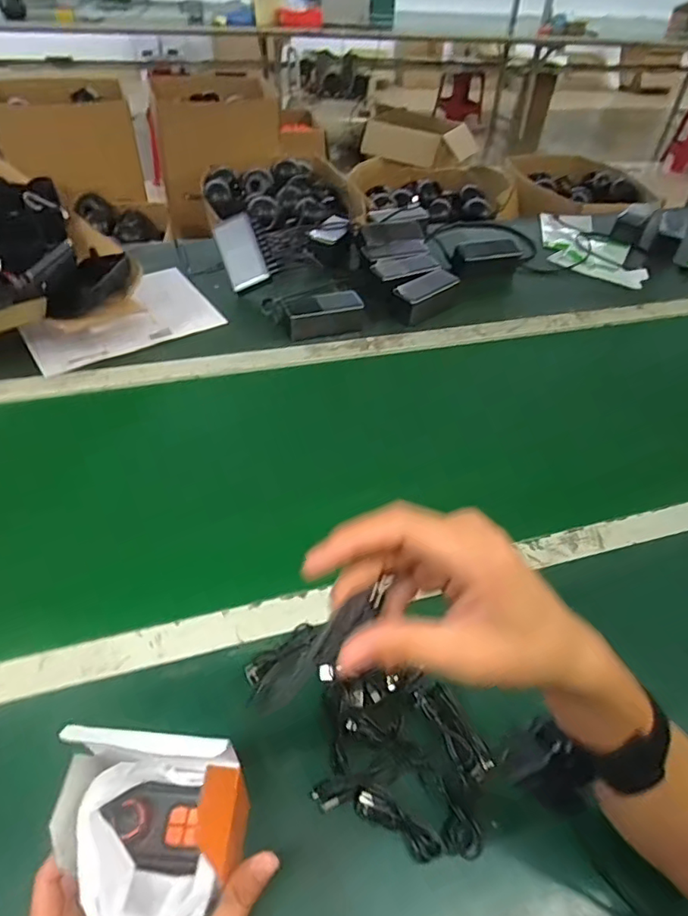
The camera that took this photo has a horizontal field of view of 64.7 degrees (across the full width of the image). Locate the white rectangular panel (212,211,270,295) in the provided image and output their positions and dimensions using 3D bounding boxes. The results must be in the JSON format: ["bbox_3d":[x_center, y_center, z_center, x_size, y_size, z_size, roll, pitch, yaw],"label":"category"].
[{"bbox_3d":[-0.183,-0.364,0.965,0.074,0.129,0.011,-18,4,18],"label":"white rectangular panel"}]

